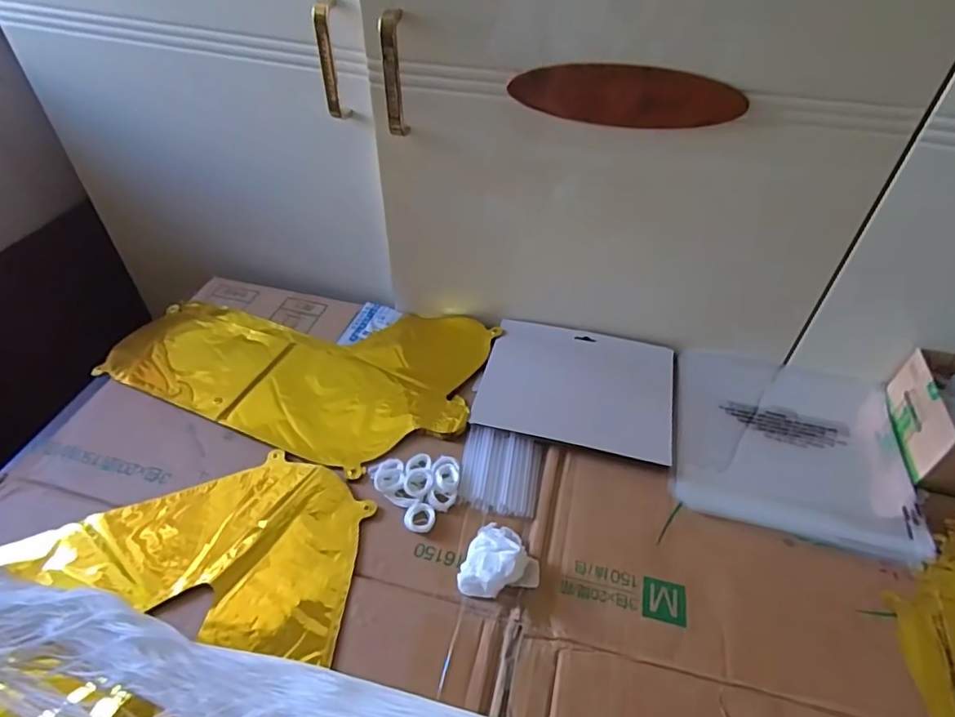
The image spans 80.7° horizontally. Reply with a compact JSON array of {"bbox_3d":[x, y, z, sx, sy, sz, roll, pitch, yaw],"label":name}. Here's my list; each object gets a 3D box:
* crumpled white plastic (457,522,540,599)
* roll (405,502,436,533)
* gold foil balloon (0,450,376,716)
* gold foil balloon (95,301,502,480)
[{"bbox_3d":[0.020,0.158,0.448,0.059,0.026,0.063,1,44,-1],"label":"crumpled white plastic"},{"bbox_3d":[-0.049,0.136,0.480,0.025,0.006,0.025,1,44,-1],"label":"roll"},{"bbox_3d":[-0.240,0.199,0.405,0.343,0.010,0.333,24,49,22],"label":"gold foil balloon"},{"bbox_3d":[-0.196,0.002,0.612,0.390,0.010,0.224,11,44,10],"label":"gold foil balloon"}]

